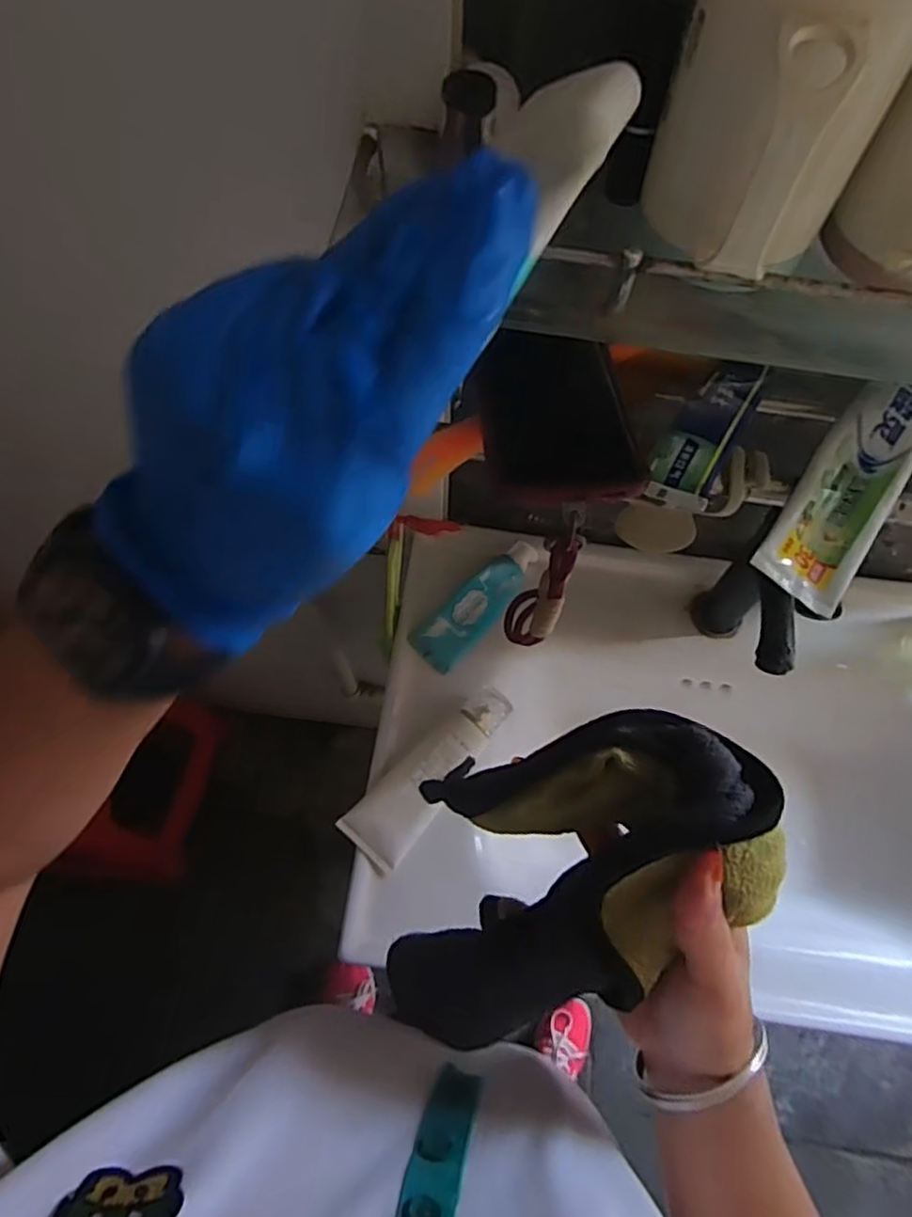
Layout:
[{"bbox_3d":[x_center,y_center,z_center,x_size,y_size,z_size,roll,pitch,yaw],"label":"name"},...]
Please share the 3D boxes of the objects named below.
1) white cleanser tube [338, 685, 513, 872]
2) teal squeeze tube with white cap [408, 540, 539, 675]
[{"bbox_3d":[-0.020,0.137,0.562,0.053,0.036,0.168,40,69,16],"label":"white cleanser tube"},{"bbox_3d":[0.018,-0.006,0.631,0.054,0.025,0.141,42,88,17],"label":"teal squeeze tube with white cap"}]

